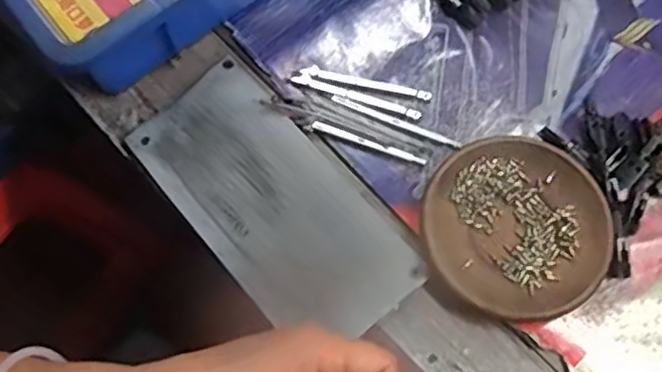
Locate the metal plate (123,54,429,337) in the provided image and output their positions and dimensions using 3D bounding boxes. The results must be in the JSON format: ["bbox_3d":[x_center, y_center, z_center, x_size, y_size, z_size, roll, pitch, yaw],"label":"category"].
[{"bbox_3d":[-0.038,0.010,0.426,0.096,0.007,0.198,-39,76,-12],"label":"metal plate"}]

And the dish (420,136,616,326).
[{"bbox_3d":[0.117,0.025,0.417,0.111,0.016,0.114,-1,70,2],"label":"dish"}]

